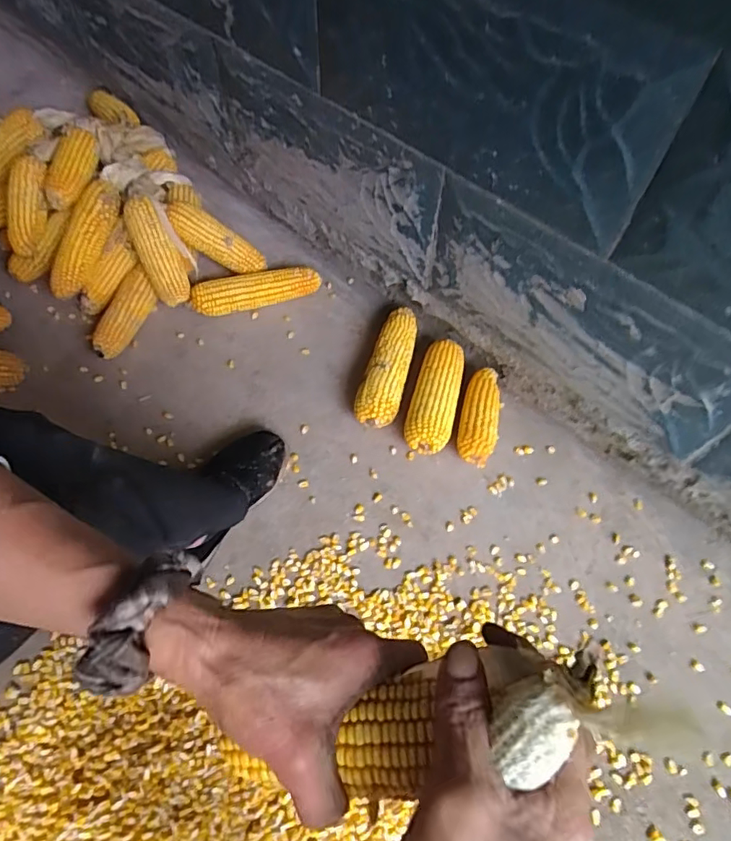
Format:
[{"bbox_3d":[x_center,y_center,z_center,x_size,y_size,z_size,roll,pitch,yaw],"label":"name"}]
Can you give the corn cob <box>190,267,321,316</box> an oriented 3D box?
[{"bbox_3d":[-0.178,-0.210,0.909,0.208,0.052,0.047,-13,64,-6],"label":"corn cob"}]

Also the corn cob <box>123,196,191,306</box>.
[{"bbox_3d":[-0.327,-0.263,0.865,0.058,0.164,0.048,-23,26,-11],"label":"corn cob"}]

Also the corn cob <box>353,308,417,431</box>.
[{"bbox_3d":[0.035,-0.079,0.830,0.059,0.056,0.193,14,62,6],"label":"corn cob"}]

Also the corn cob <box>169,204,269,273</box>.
[{"bbox_3d":[-0.243,-0.296,0.904,0.167,0.042,0.058,30,62,-26],"label":"corn cob"}]

